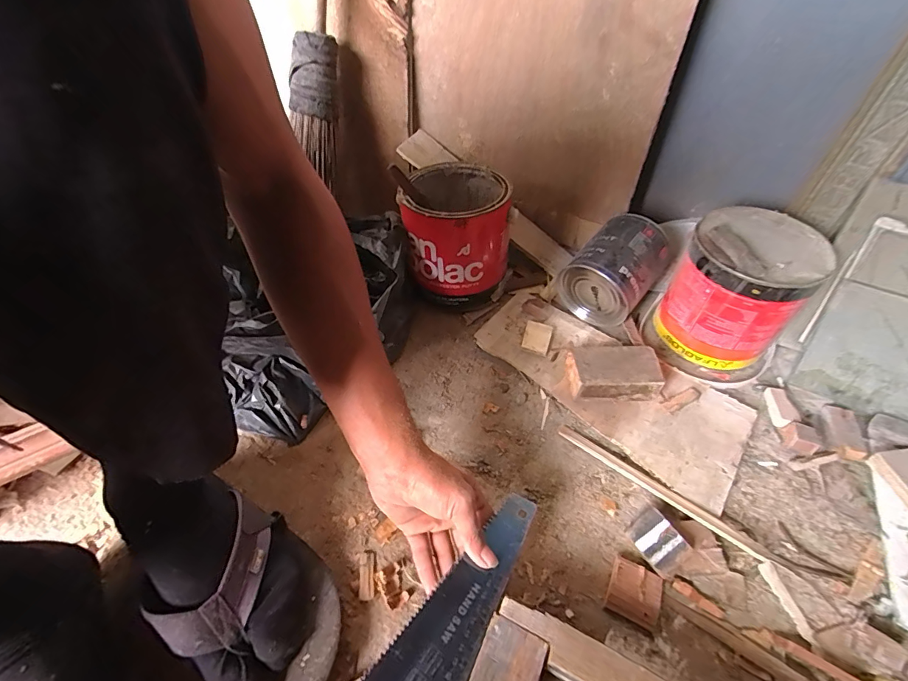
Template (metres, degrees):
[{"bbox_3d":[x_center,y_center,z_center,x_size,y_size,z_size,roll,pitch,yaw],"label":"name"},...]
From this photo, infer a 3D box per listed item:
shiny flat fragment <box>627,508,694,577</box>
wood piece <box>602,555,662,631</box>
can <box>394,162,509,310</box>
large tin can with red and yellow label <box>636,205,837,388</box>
[{"bbox_3d":[0.200,0.197,0.426,0.040,0.011,0.055,-35,48,-2],"label":"shiny flat fragment"},{"bbox_3d":[0.167,0.233,0.400,0.047,0.013,0.047,22,51,17],"label":"wood piece"},{"bbox_3d":[0.005,-0.151,0.642,0.151,0.162,0.156,13,48,9],"label":"can"},{"bbox_3d":[0.365,-0.060,0.571,0.160,0.151,0.178,33,54,25],"label":"large tin can with red and yellow label"}]

